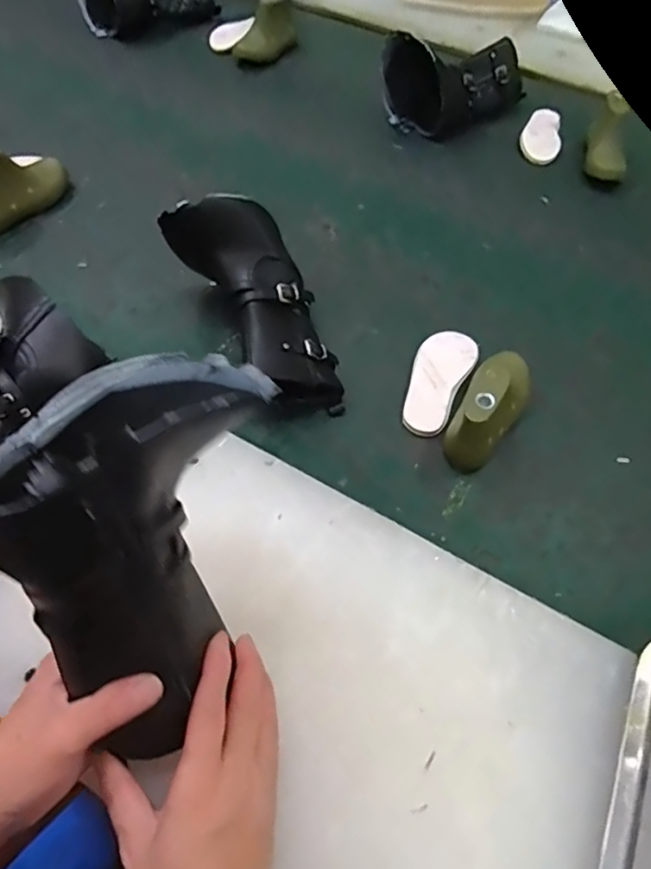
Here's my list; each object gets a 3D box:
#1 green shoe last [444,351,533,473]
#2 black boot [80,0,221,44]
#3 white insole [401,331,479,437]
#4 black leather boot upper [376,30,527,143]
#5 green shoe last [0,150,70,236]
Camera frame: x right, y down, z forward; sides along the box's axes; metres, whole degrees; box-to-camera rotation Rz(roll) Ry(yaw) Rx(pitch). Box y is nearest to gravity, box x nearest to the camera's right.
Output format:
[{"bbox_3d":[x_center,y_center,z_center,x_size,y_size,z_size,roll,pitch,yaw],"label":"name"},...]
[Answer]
[{"bbox_3d":[0.155,-0.036,0.515,0.049,0.079,0.132,30,59,16],"label":"green shoe last"},{"bbox_3d":[-0.303,-0.759,0.979,0.232,0.096,0.125,-14,58,-12],"label":"black boot"},{"bbox_3d":[0.111,-0.055,0.567,0.053,0.013,0.128,25,57,13],"label":"white insole"},{"bbox_3d":[0.198,-0.528,0.841,0.206,0.103,0.114,-32,63,-23],"label":"black leather boot upper"},{"bbox_3d":[-0.364,-0.295,0.664,0.044,0.073,0.128,38,61,21],"label":"green shoe last"}]

